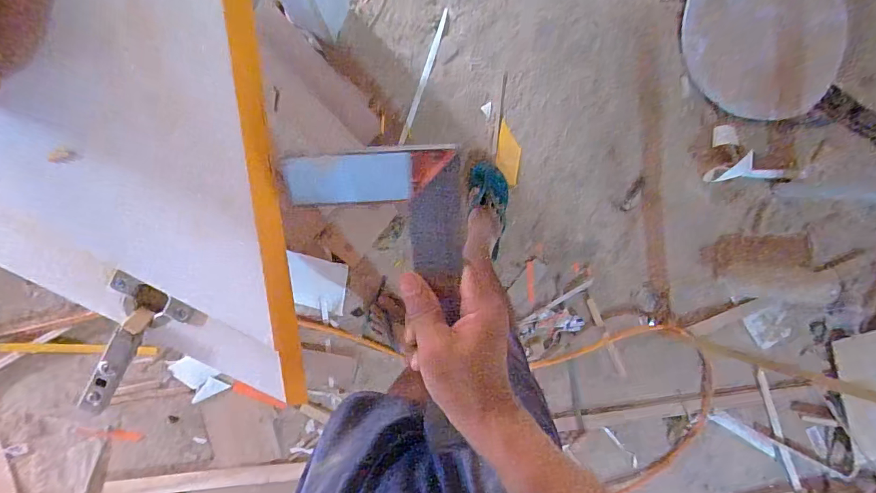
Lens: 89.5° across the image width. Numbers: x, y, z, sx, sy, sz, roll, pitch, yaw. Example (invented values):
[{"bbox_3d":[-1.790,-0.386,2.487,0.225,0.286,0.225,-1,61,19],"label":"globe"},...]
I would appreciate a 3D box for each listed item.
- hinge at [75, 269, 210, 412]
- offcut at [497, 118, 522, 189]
[{"bbox_3d":[-0.231,0.079,0.331,0.069,0.016,0.106,31,94,-8],"label":"hinge"},{"bbox_3d":[0.183,-0.235,1.129,0.058,0.010,0.158,5,97,-6],"label":"offcut"}]

